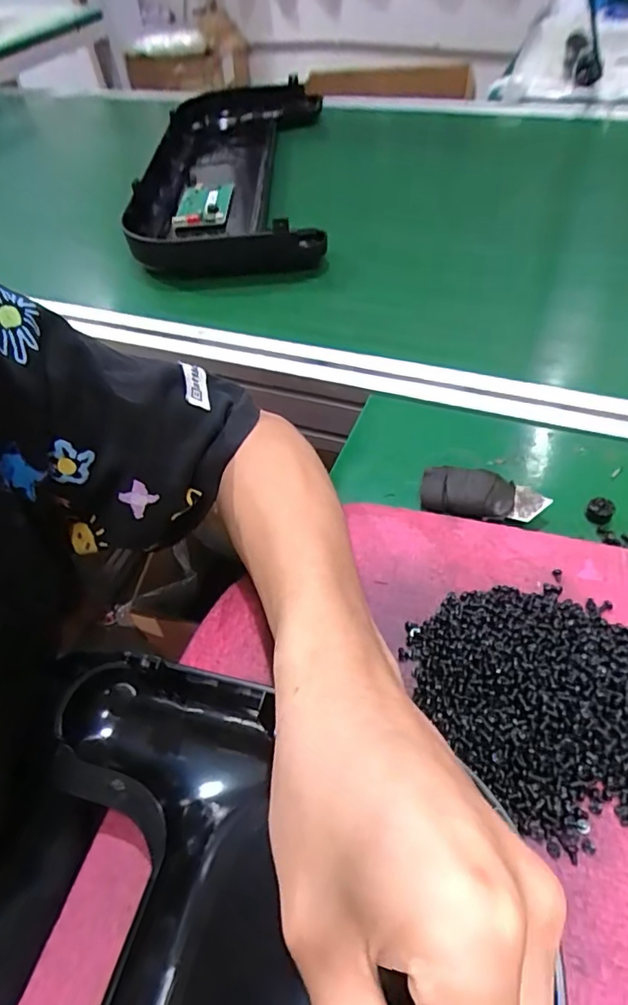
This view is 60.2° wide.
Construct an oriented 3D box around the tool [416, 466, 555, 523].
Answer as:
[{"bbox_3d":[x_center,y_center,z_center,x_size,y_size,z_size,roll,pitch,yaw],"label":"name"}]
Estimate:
[{"bbox_3d":[0.102,-0.005,0.328,0.073,0.015,0.026,8,51,17],"label":"tool"}]

